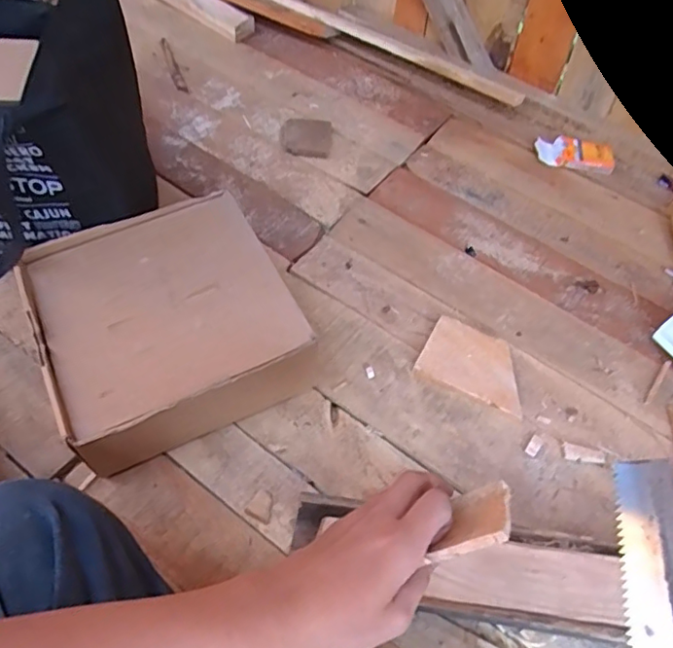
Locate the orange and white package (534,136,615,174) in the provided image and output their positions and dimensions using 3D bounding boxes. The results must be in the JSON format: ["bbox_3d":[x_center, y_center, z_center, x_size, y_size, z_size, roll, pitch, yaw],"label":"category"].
[{"bbox_3d":[0.395,-0.282,0.937,0.126,0.025,0.066,10,55,2],"label":"orange and white package"}]

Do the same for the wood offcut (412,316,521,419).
[{"bbox_3d":[0.172,0.050,0.701,0.128,0.017,0.089,24,57,12],"label":"wood offcut"}]

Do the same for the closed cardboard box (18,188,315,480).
[{"bbox_3d":[-0.195,-0.003,0.651,0.254,0.106,0.262,-22,60,-18],"label":"closed cardboard box"}]

